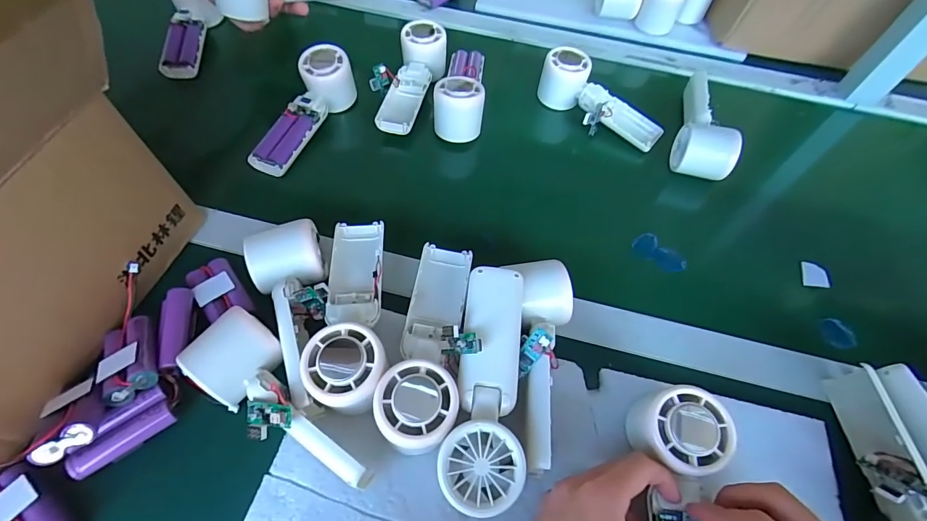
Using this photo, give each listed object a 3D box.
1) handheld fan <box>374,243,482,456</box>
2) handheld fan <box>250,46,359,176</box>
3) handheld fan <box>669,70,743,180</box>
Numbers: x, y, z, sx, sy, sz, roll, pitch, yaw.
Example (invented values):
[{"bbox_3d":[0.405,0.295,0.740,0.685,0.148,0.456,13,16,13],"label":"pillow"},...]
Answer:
[{"bbox_3d":[-0.026,0.055,0.322,0.067,0.043,0.172,8,42,1],"label":"handheld fan"},{"bbox_3d":[-0.179,-0.170,0.473,0.053,0.052,0.159,17,59,6],"label":"handheld fan"},{"bbox_3d":[0.290,-0.163,0.502,0.060,0.043,0.160,22,59,9],"label":"handheld fan"}]

